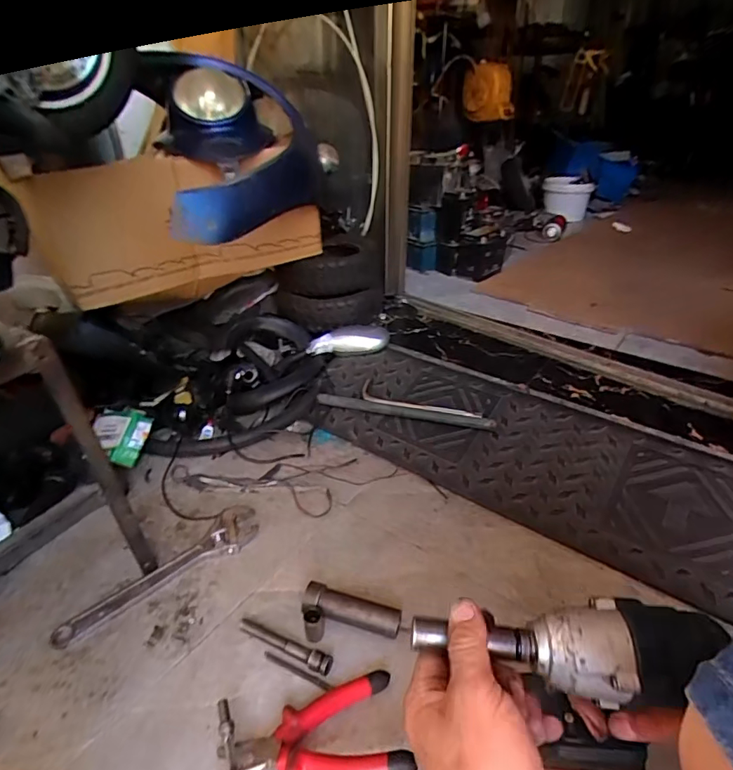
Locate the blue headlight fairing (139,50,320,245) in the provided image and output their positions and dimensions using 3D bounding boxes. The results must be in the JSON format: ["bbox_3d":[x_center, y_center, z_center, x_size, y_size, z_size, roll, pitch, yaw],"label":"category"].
[{"bbox_3d":[-0.237,-0.406,0.875,0.261,0.164,0.455,-5,53,-2],"label":"blue headlight fairing"}]

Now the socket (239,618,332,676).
[{"bbox_3d":[-0.100,0.315,0.587,0.128,0.015,0.018,14,35,23],"label":"socket"}]

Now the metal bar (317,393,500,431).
[{"bbox_3d":[0.068,0.050,0.920,0.341,0.012,0.023,8,63,18],"label":"metal bar"}]

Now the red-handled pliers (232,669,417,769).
[{"bbox_3d":[-0.052,0.353,0.495,0.181,0.027,0.123,-8,11,-1],"label":"red-handled pliers"}]

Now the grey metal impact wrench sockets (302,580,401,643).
[{"bbox_3d":[-0.022,0.293,0.604,0.123,0.032,0.059,7,33,13],"label":"grey metal impact wrench sockets"}]

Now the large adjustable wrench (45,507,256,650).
[{"bbox_3d":[-0.282,0.264,0.682,0.288,0.013,0.073,-27,40,-36],"label":"large adjustable wrench"}]

